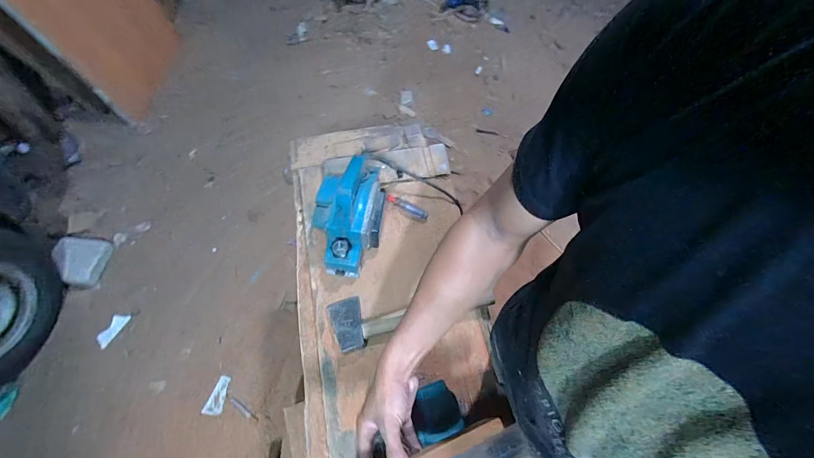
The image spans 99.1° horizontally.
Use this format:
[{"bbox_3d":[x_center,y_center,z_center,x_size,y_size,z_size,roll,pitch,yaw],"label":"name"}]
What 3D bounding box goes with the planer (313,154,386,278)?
[{"bbox_3d":[-0.128,-0.043,0.774,0.144,0.150,0.260,3,64,0],"label":"planer"}]

